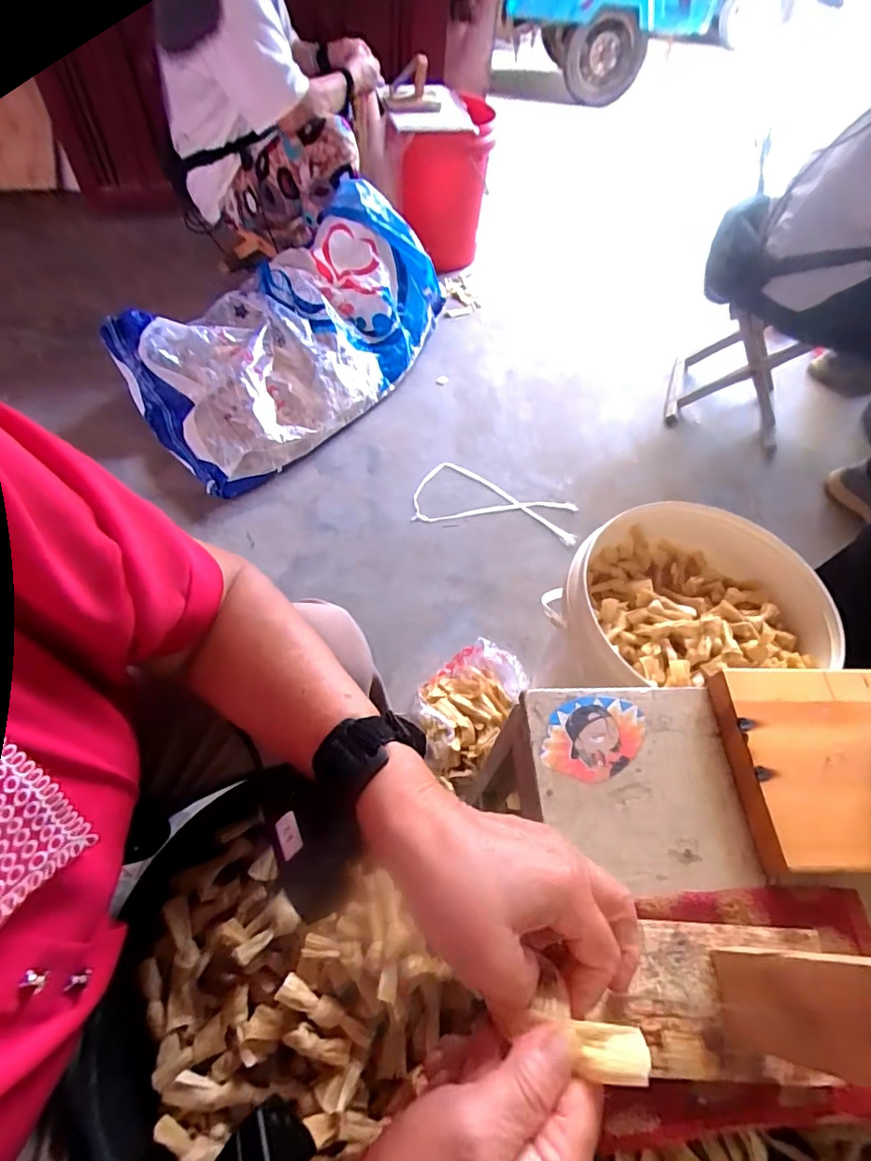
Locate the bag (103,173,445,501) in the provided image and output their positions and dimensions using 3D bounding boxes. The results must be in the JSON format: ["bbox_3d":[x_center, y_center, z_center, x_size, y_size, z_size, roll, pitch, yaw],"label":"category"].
[{"bbox_3d":[-0.313,-0.573,1.196,0.402,0.297,0.797,34,60,16],"label":"bag"}]

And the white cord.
[{"bbox_3d":[0.134,-0.171,1.154,0.352,0.018,0.177,11,55,1],"label":"white cord"}]

